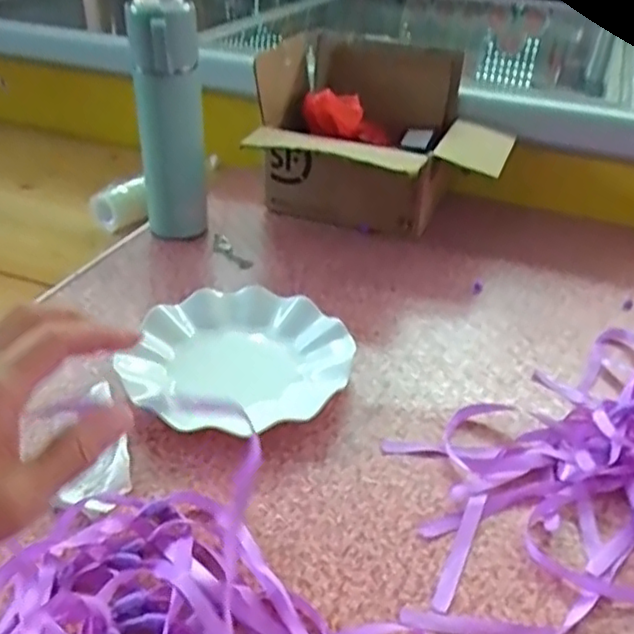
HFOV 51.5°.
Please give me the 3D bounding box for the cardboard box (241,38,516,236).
[{"bbox_3d":[0.076,-0.195,0.772,0.269,0.191,0.236,11,35,13],"label":"cardboard box"}]

